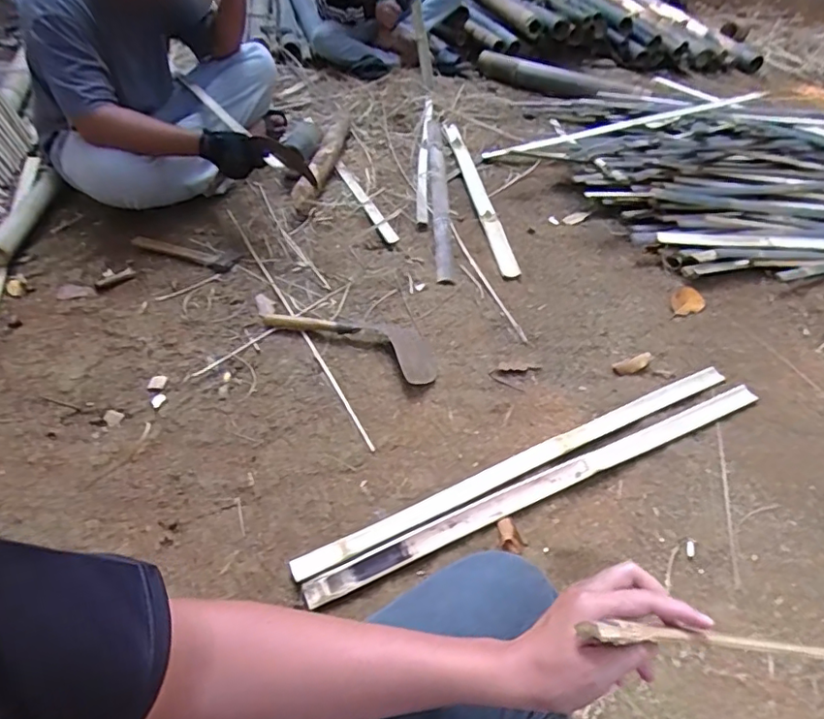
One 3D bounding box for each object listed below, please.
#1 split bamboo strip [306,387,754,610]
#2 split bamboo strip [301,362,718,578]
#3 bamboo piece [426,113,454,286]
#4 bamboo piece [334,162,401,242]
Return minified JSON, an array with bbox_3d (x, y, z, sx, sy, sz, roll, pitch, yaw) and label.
[{"bbox_3d":[0.251,0.193,0.903,0.881,0.010,0.039,-18,49,-21],"label":"split bamboo strip"},{"bbox_3d":[0.219,0.164,0.933,0.872,0.006,0.041,-19,50,-22],"label":"split bamboo strip"},{"bbox_3d":[0.074,-0.508,1.595,0.058,0.035,0.886,-1,45,0],"label":"bamboo piece"},{"bbox_3d":[-0.127,-0.434,1.482,0.038,0.023,0.394,-17,49,-20],"label":"bamboo piece"}]

